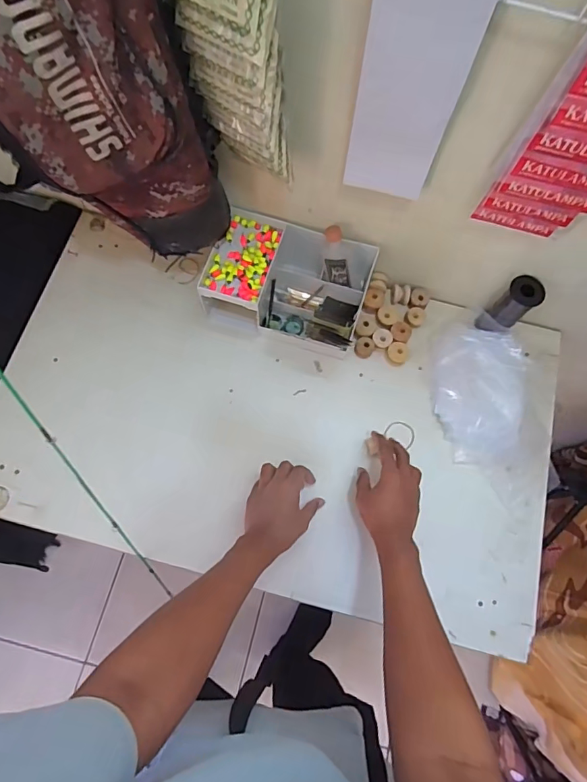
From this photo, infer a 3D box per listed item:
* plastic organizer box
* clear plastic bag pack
[{"bbox_3d":[-0.008,-0.157,0.711,0.227,0.095,0.162,17,72,3],"label":"plastic organizer box"},{"bbox_3d":[0.281,-0.009,0.707,0.137,0.035,0.230,14,72,2],"label":"clear plastic bag pack"}]

